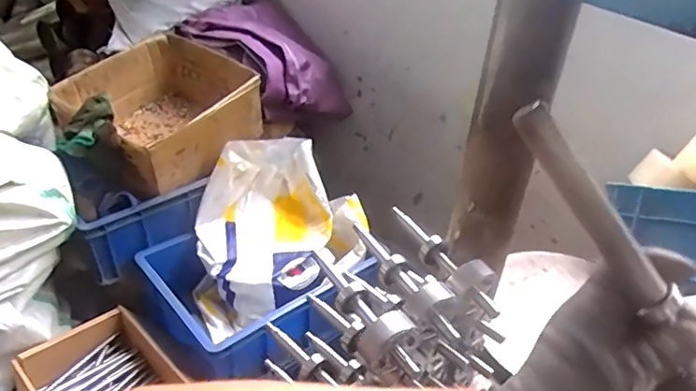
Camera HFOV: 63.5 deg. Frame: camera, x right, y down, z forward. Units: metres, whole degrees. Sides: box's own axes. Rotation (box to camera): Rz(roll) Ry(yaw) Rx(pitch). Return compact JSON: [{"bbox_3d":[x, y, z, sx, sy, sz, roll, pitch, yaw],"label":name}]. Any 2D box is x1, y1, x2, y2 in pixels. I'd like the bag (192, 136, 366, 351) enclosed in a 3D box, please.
[{"bbox_3d":[-0.141,0.075,1.098,0.319,0.247,0.288,-10,38,-21],"label":"bag"}]

